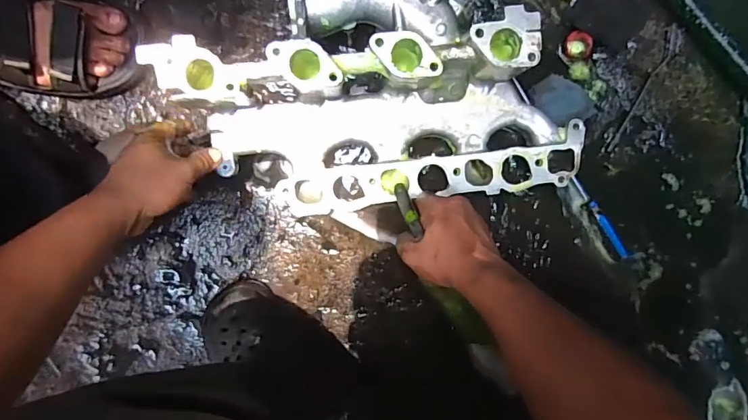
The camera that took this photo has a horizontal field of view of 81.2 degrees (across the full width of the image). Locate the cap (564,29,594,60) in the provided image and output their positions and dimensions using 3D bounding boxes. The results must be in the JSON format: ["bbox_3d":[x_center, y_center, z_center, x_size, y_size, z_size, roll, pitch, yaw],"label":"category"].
[{"bbox_3d":[0.256,-0.206,0.547,0.032,0.017,0.034,-1,97,1],"label":"cap"}]

